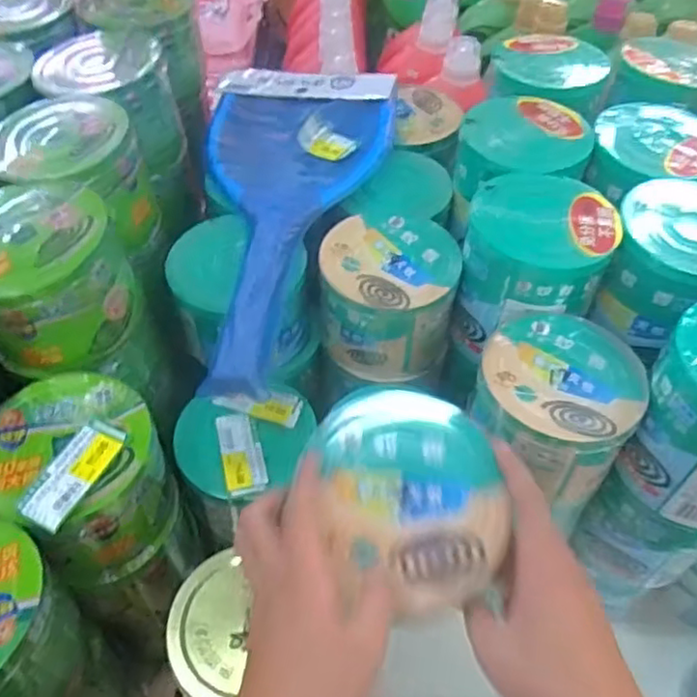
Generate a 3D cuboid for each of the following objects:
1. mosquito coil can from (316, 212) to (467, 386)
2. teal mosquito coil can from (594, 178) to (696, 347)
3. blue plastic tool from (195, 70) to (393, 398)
[{"bbox_3d":[0.044,-0.052,0.680,0.141,0.119,0.139,9,51,5],"label":"mosquito coil can"},{"bbox_3d":[0.313,-0.080,0.626,0.129,0.096,0.139,9,51,5],"label":"teal mosquito coil can"},{"bbox_3d":[-0.063,-0.151,0.667,0.204,0.031,0.483,4,51,1],"label":"blue plastic tool"}]

